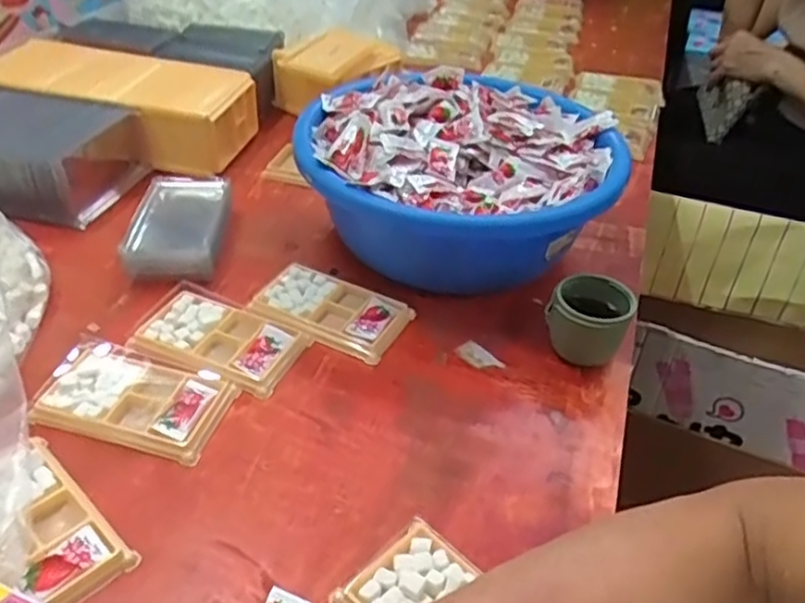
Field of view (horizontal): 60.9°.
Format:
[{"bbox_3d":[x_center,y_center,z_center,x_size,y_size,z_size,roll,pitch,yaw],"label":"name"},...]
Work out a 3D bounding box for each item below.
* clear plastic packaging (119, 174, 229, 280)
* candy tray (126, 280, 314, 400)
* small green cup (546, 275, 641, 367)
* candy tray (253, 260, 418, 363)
[{"bbox_3d":[-0.226,-0.076,0.689,0.087,0.036,0.151,1,39,-7],"label":"clear plastic packaging"},{"bbox_3d":[-0.158,0.029,0.590,0.137,0.012,0.087,17,40,13],"label":"candy tray"},{"bbox_3d":[0.161,0.018,0.597,0.066,0.067,0.062,4,39,-3],"label":"small green cup"},{"bbox_3d":[-0.068,0.004,0.631,0.140,0.015,0.077,22,41,18],"label":"candy tray"}]

